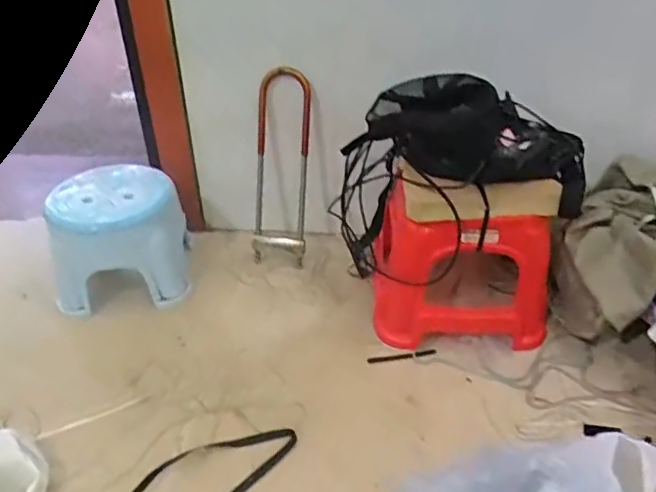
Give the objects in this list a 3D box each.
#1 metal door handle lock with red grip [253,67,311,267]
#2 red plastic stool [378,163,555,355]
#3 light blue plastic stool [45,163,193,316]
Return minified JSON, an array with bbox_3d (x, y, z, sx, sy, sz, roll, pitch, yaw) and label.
[{"bbox_3d":[-0.092,-0.148,1.144,0.110,0.399,0.043,11,25,15],"label":"metal door handle lock with red grip"},{"bbox_3d":[0.239,0.030,1.020,0.306,0.254,0.199,4,36,6],"label":"red plastic stool"},{"bbox_3d":[-0.406,-0.022,1.135,0.235,0.227,0.216,-4,36,-6],"label":"light blue plastic stool"}]

